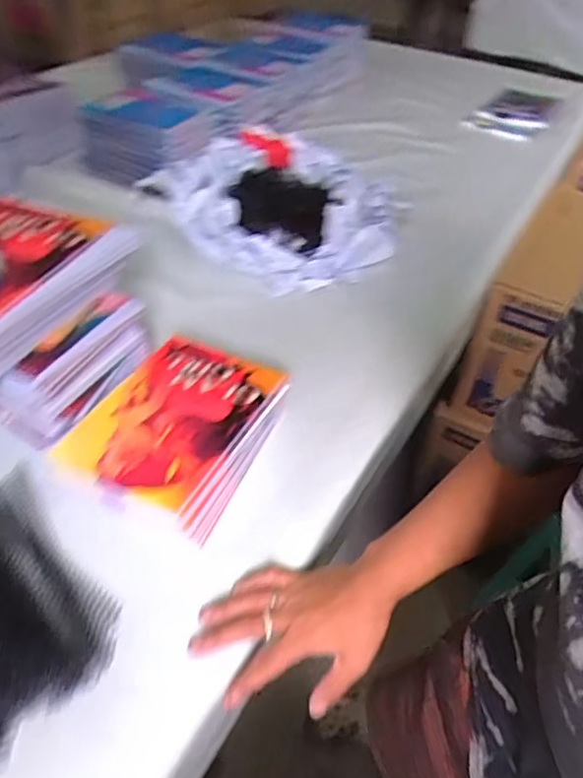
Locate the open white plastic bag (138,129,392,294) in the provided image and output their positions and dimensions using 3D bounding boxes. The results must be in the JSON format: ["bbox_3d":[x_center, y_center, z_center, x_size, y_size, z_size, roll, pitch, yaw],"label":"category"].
[{"bbox_3d":[-0.028,-0.280,0.874,0.258,0.098,0.350,-26,54,-23],"label":"open white plastic bag"}]

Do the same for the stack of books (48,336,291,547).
[{"bbox_3d":[-0.104,0.041,0.564,0.153,0.065,0.197,19,50,14],"label":"stack of books"}]

